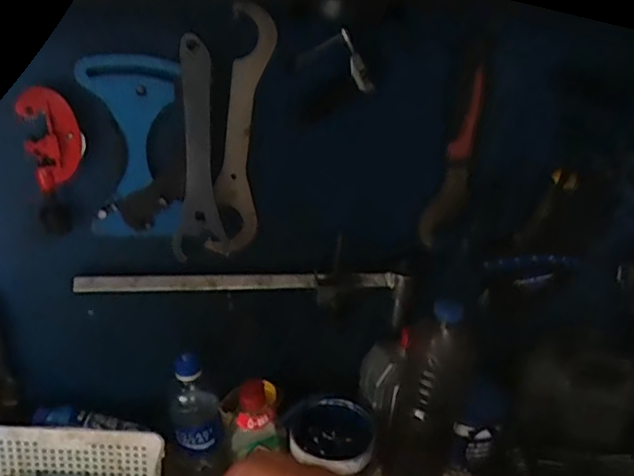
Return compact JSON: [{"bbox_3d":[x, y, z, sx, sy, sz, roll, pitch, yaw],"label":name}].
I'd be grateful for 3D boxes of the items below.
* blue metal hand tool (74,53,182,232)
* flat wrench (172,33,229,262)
[{"bbox_3d":[-0.196,-0.092,0.624,0.098,0.191,0.013,-1,26,-6],"label":"blue metal hand tool"},{"bbox_3d":[-0.128,-0.087,0.632,0.057,0.242,0.004,2,26,-2],"label":"flat wrench"}]

